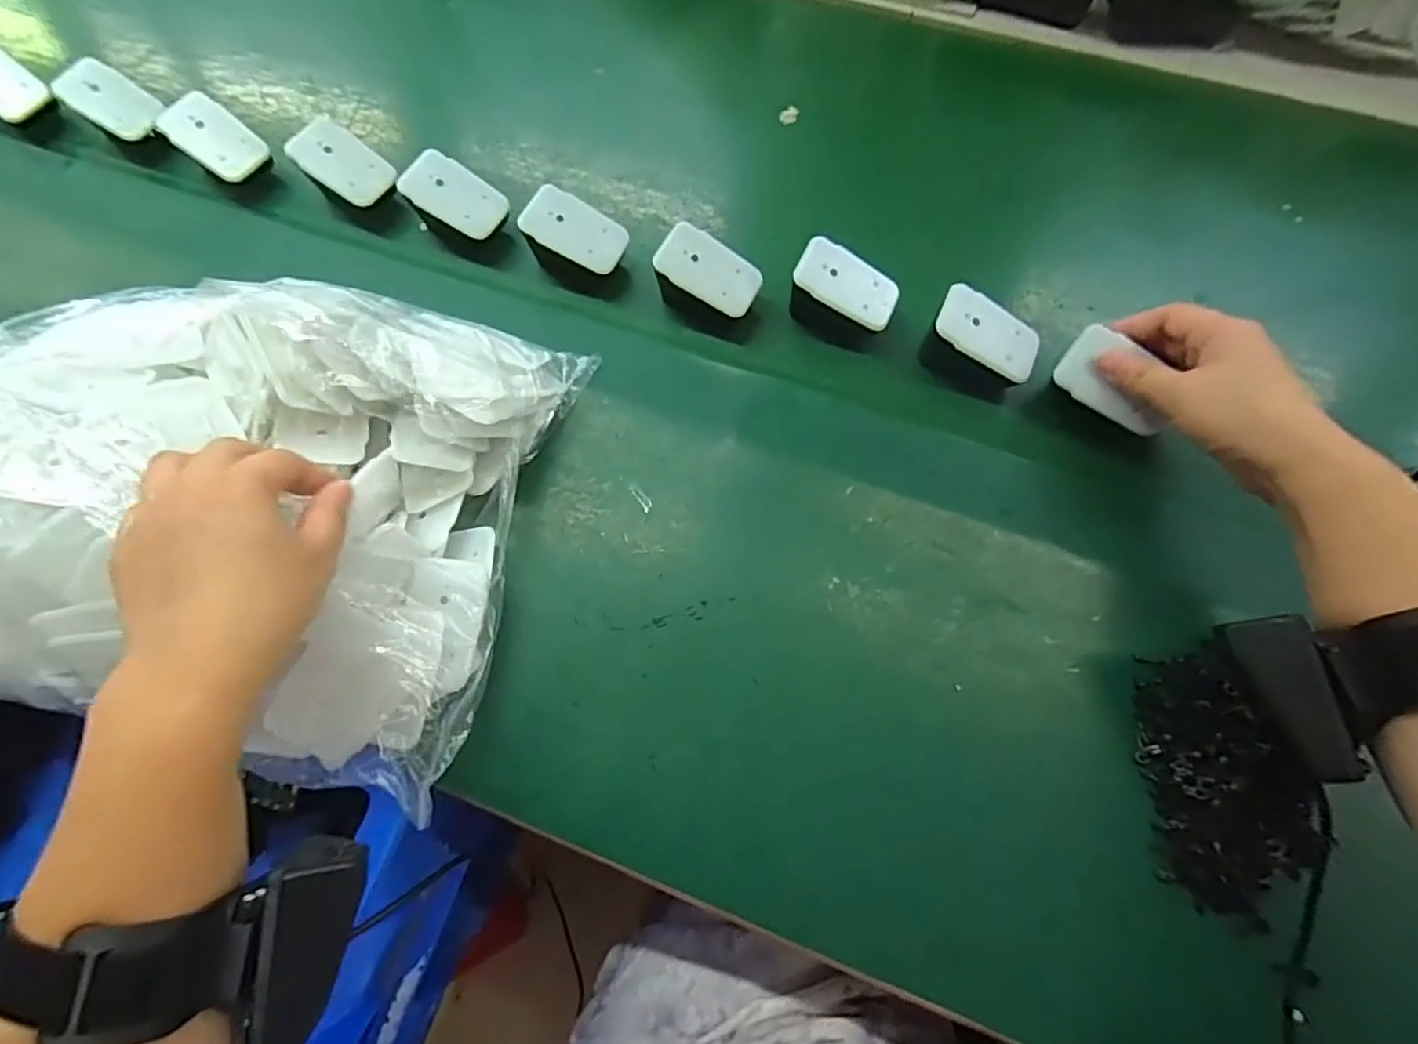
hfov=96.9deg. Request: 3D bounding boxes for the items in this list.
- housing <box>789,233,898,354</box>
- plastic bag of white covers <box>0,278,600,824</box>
[{"bbox_3d":[0.091,-0.155,0.425,0.070,0.040,0.047,27,71,10],"label":"housing"},{"bbox_3d":[-0.263,-0.029,0.333,0.314,0.092,0.263,12,69,5],"label":"plastic bag of white covers"}]

